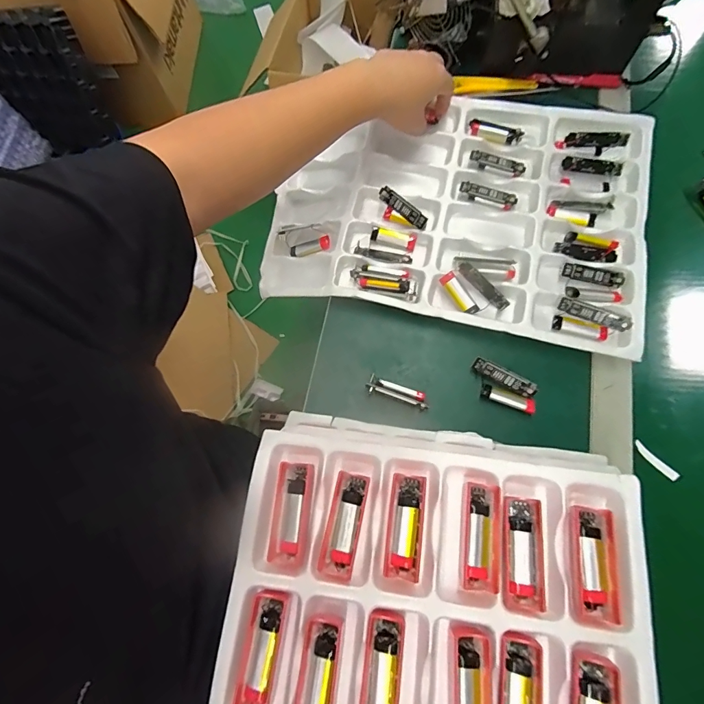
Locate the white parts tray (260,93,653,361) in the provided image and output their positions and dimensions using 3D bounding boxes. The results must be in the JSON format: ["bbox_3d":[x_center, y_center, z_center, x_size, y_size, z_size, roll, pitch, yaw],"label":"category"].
[{"bbox_3d":[0.120,-0.187,0.485,0.453,0.044,0.325,11,74,10],"label":"white parts tray"}]

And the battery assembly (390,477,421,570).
[{"bbox_3d":[0.046,0.141,0.327,0.018,0.012,0.069,10,73,6],"label":"battery assembly"}]

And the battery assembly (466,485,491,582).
[{"bbox_3d":[0.104,0.148,0.324,0.018,0.015,0.069,9,73,6],"label":"battery assembly"}]

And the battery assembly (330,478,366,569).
[{"bbox_3d":[-0.004,0.142,0.327,0.018,0.010,0.069,11,73,6],"label":"battery assembly"}]

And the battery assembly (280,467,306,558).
[{"bbox_3d":[-0.049,0.133,0.331,0.014,0.006,0.068,4,72,4],"label":"battery assembly"}]

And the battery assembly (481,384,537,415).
[{"bbox_3d":[0.164,0.050,0.411,0.052,0.014,0.017,22,75,10],"label":"battery assembly"}]

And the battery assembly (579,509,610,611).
[{"bbox_3d":[0.189,0.162,0.309,0.017,0.010,0.069,6,72,5],"label":"battery assembly"}]

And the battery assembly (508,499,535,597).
[{"bbox_3d":[0.136,0.156,0.318,0.019,0.013,0.068,8,73,5],"label":"battery assembly"}]

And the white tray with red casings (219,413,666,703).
[{"bbox_3d":[0.055,0.291,0.278,0.307,0.046,0.461,6,72,5],"label":"white tray with red casings"}]

